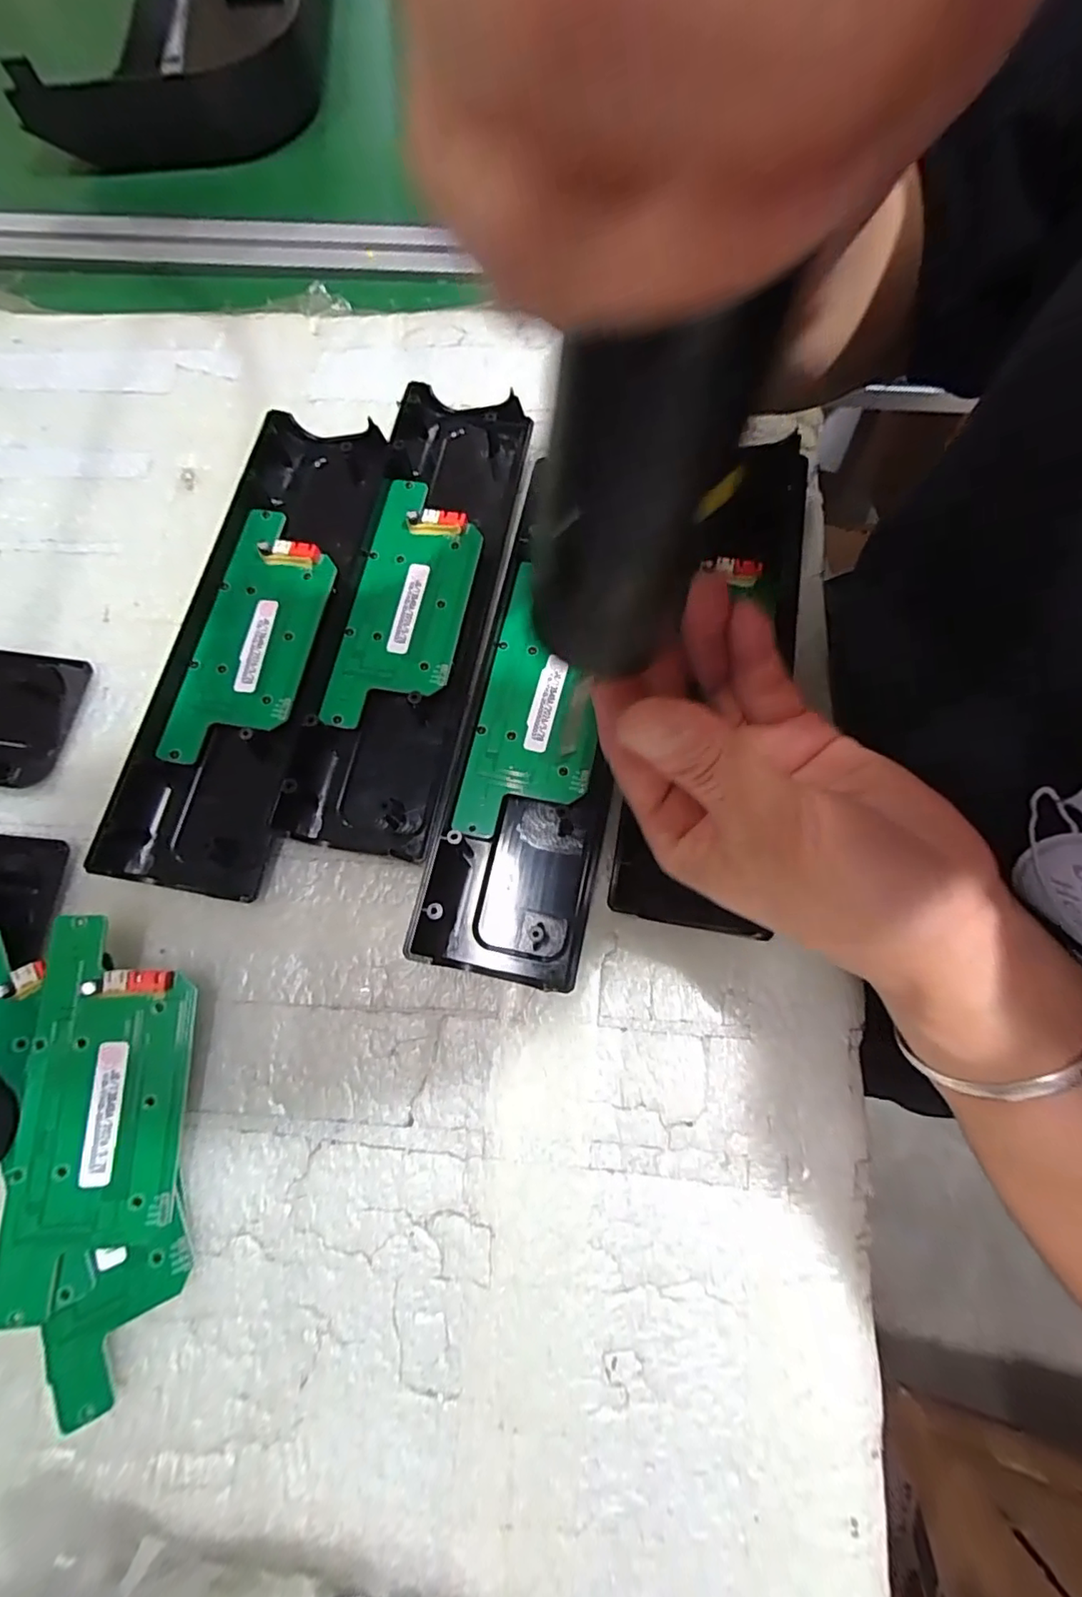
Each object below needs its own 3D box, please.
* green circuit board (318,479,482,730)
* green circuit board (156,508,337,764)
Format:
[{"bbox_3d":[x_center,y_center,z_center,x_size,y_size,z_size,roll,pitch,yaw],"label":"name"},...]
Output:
[{"bbox_3d":[-0.065,-0.096,0.275,0.057,0.008,0.133,10,74,5],"label":"green circuit board"},{"bbox_3d":[-0.136,-0.079,0.276,0.055,0.016,0.132,10,74,4],"label":"green circuit board"}]

